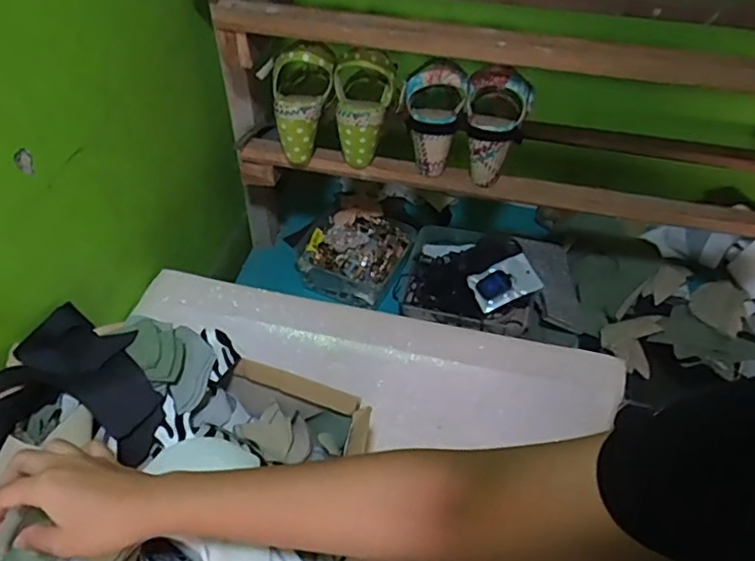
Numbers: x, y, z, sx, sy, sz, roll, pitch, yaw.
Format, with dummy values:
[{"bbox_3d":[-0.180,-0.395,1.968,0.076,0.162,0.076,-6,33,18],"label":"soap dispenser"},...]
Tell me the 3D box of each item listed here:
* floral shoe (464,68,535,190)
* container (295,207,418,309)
[{"bbox_3d":[0.148,-0.201,0.783,0.085,0.133,0.086,12,46,9],"label":"floral shoe"},{"bbox_3d":[-0.035,-0.041,1.008,0.158,0.068,0.166,19,48,15],"label":"container"}]

